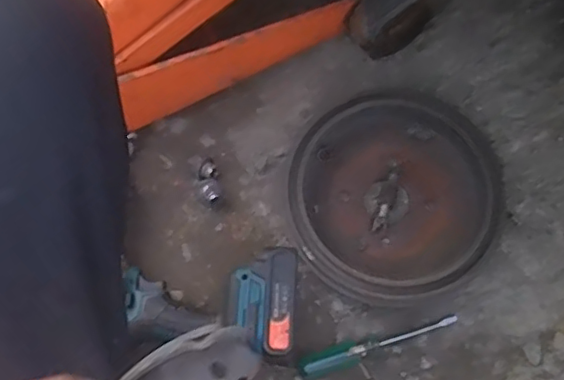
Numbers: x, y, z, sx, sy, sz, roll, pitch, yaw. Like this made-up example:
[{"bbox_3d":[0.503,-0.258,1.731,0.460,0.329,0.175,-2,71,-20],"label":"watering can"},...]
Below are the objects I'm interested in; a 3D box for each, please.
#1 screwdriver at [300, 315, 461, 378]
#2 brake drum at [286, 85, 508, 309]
[{"bbox_3d":[0.104,0.162,0.638,0.179,0.027,0.025,-16,75,-8],"label":"screwdriver"},{"bbox_3d":[0.123,0.007,0.669,0.238,0.056,0.232,-34,78,-12],"label":"brake drum"}]

